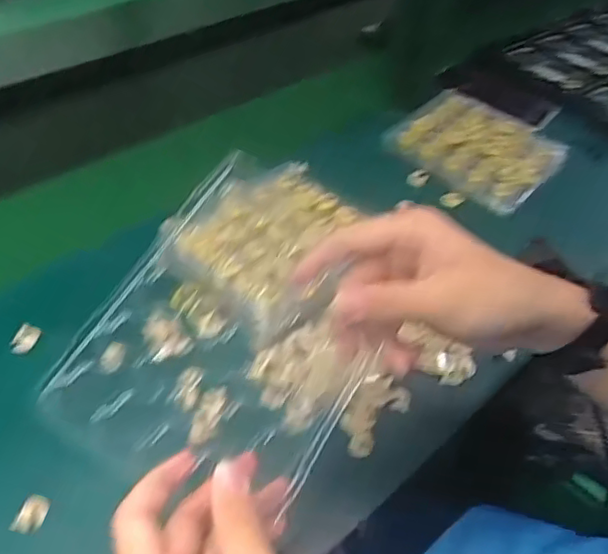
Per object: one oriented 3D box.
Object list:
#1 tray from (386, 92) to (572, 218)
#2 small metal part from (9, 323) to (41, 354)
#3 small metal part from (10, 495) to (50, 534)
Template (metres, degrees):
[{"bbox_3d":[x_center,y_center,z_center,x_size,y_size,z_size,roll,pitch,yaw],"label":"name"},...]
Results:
[{"bbox_3d":[0.206,-0.155,0.736,0.166,0.028,0.150,34,51,27],"label":"tray"},{"bbox_3d":[-0.228,0.050,0.518,0.017,0.008,0.027,14,44,9],"label":"small metal part"},{"bbox_3d":[-0.182,0.159,0.422,0.016,0.010,0.024,15,45,10],"label":"small metal part"}]

